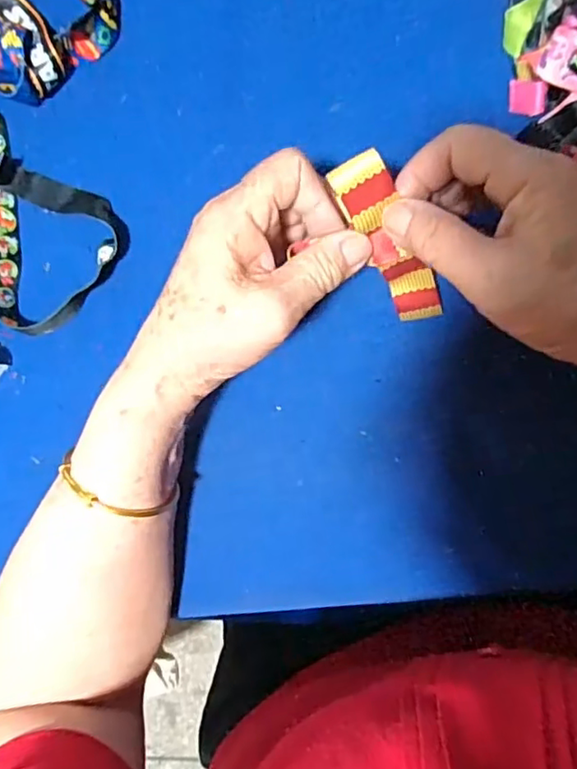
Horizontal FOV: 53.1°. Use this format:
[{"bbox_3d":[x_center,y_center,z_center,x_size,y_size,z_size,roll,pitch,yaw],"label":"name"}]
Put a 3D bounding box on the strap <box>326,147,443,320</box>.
[{"bbox_3d":[0.055,-0.071,0.304,0.024,0.109,0.016,-37,45,5],"label":"strap"}]

